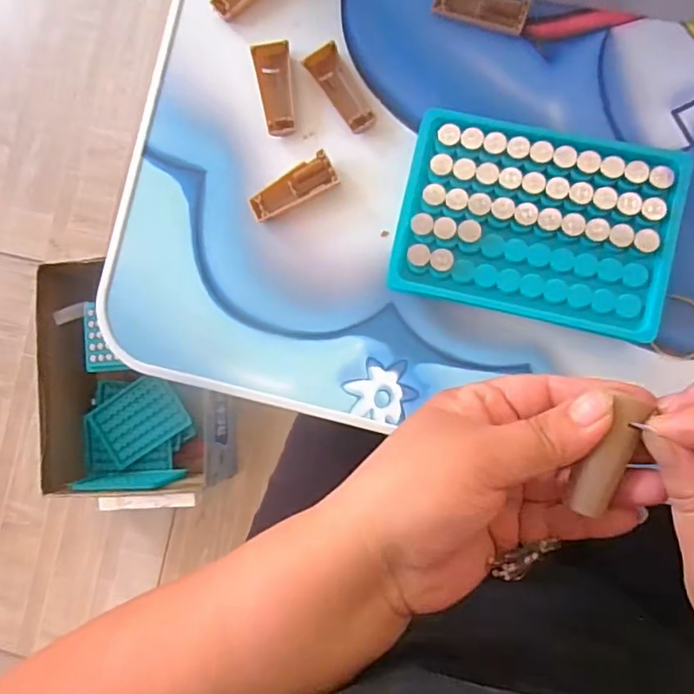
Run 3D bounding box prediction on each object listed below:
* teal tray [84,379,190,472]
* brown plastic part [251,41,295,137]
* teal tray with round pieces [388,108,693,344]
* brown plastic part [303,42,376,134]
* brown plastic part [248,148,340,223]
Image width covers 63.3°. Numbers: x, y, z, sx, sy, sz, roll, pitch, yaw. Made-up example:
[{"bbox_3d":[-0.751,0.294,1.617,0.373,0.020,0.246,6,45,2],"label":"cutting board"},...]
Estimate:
[{"bbox_3d":[-0.300,0.106,0.808,0.133,0.017,0.098,-33,83,4],"label":"teal tray"},{"bbox_3d":[-0.039,-0.142,0.312,0.019,0.011,0.049,-8,86,6],"label":"brown plastic part"},{"bbox_3d":[0.094,-0.061,0.284,0.131,0.022,0.094,14,88,8],"label":"teal tray with round pieces"},{"bbox_3d":[-0.003,-0.140,0.309,0.018,0.008,0.052,-30,84,4],"label":"brown plastic part"},{"bbox_3d":[-0.029,-0.086,0.308,0.049,0.010,0.018,-28,84,5],"label":"brown plastic part"}]

